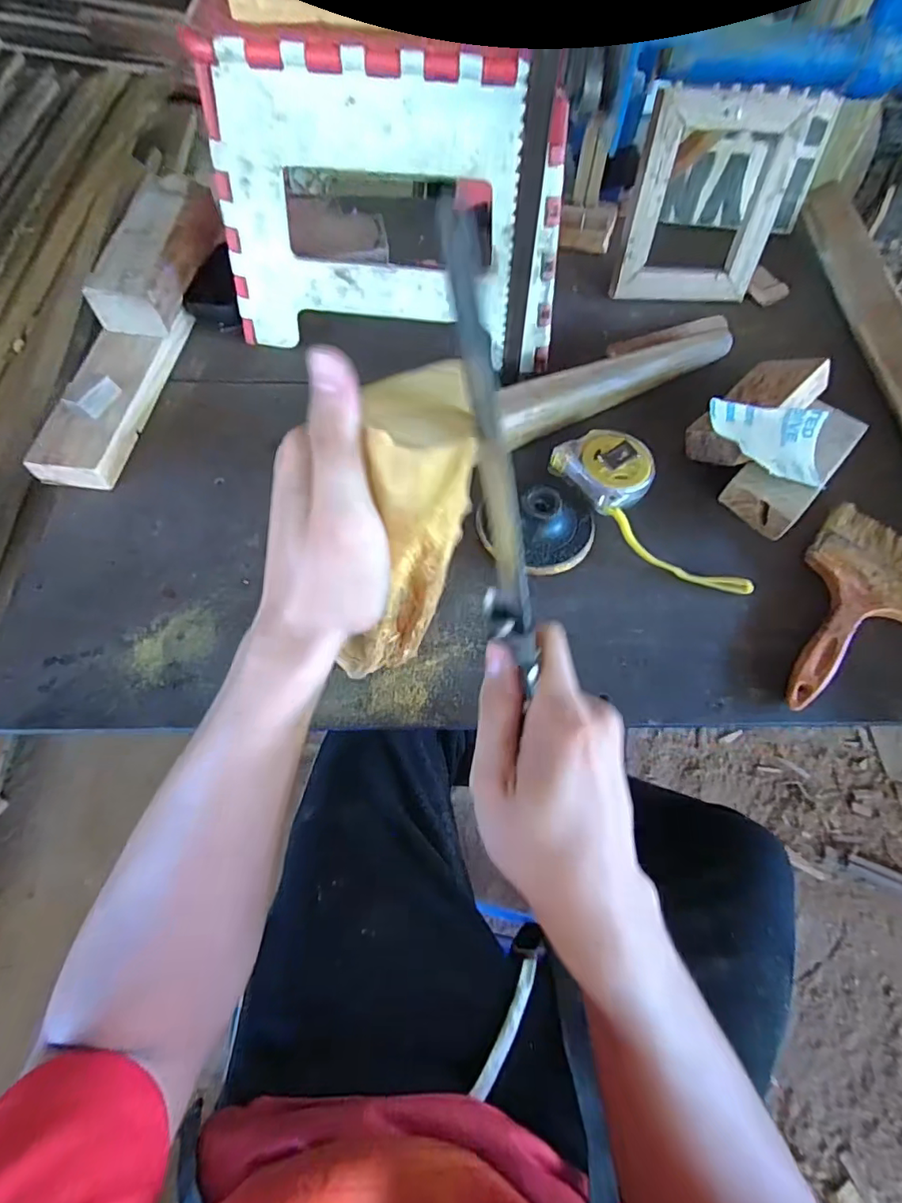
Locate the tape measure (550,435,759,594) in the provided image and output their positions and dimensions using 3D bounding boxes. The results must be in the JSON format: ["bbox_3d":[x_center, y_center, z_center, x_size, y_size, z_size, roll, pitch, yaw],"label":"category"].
[{"bbox_3d":[0.158,-0.070,0.418,0.059,0.030,0.176,-32,68,-17],"label":"tape measure"}]

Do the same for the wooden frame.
[{"bbox_3d":[0.244,-0.381,0.509,0.143,0.159,0.023,-1,44,-3],"label":"wooden frame"}]

